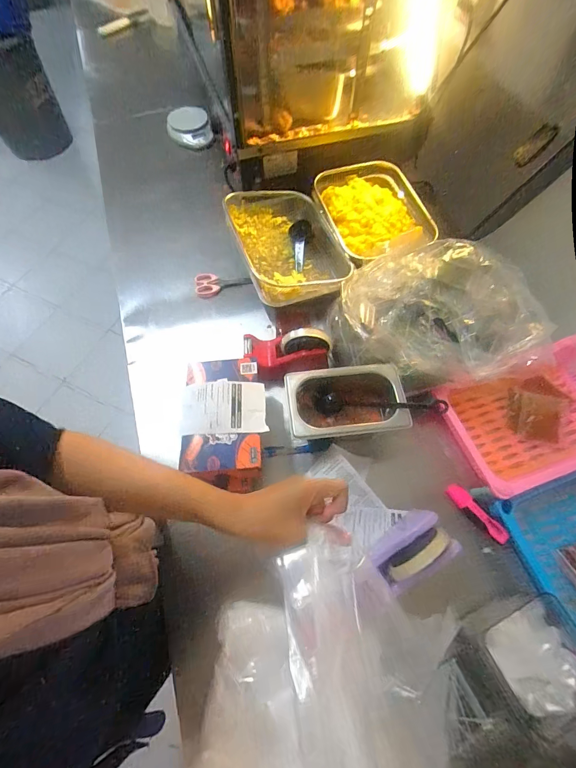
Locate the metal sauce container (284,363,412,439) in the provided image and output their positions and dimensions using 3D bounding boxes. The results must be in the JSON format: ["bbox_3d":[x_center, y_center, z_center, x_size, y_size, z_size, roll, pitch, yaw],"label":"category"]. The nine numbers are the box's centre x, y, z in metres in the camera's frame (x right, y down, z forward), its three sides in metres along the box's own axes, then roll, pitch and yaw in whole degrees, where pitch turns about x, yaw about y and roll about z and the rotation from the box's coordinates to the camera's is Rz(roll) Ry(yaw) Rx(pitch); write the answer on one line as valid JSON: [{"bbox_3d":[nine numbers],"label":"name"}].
[{"bbox_3d":[0.086,0.036,0.557,0.175,0.083,0.110,-5,64,-3],"label":"metal sauce container"}]

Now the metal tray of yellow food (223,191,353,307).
[{"bbox_3d":[0.000,-0.294,0.734,0.201,0.078,0.292,-16,65,-8],"label":"metal tray of yellow food"}]

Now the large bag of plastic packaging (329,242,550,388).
[{"bbox_3d":[0.217,-0.120,0.565,0.274,0.122,0.220,9,64,4],"label":"large bag of plastic packaging"}]

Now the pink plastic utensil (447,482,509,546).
[{"bbox_3d":[0.290,0.199,0.536,0.021,0.026,0.101,-34,69,-16],"label":"pink plastic utensil"}]

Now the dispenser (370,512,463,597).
[{"bbox_3d":[0.164,0.224,0.471,0.120,0.091,0.060,-28,68,-14],"label":"dispenser"}]

